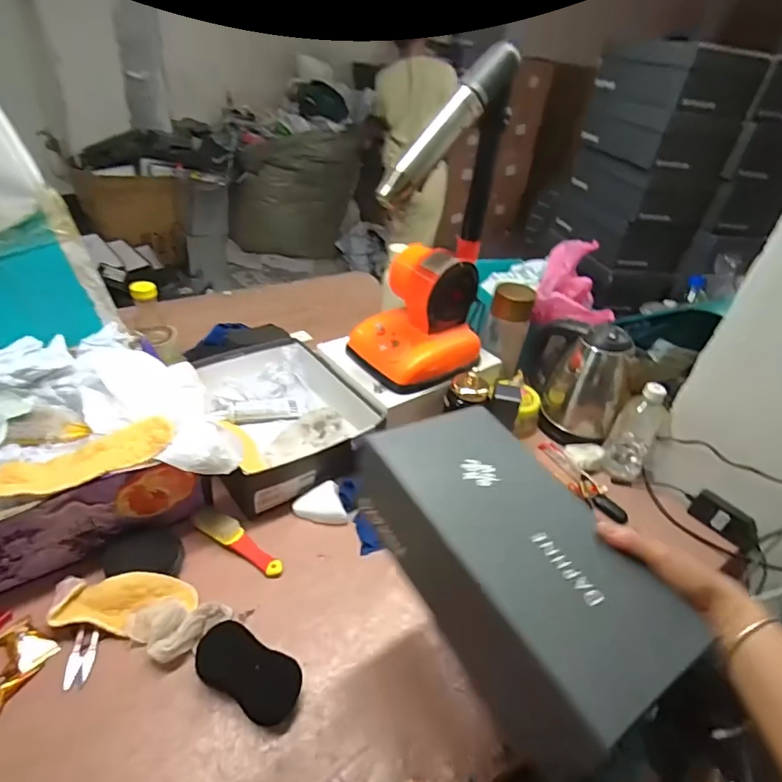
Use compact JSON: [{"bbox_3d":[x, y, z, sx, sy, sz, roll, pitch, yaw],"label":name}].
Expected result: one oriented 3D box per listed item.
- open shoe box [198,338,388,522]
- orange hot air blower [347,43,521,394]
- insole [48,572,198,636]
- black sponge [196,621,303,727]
[{"bbox_3d":[-0.187,0.032,0.885,0.233,0.087,0.345,-17,44,-29],"label":"open shoe box"},{"bbox_3d":[0.069,-0.242,0.799,0.170,0.469,0.202,34,45,29],"label":"orange hot air blower"},{"bbox_3d":[-0.320,0.262,0.611,0.149,0.029,0.071,6,38,-3],"label":"insole"},{"bbox_3d":[-0.163,0.319,0.565,0.126,0.027,0.061,23,40,18],"label":"black sponge"}]

